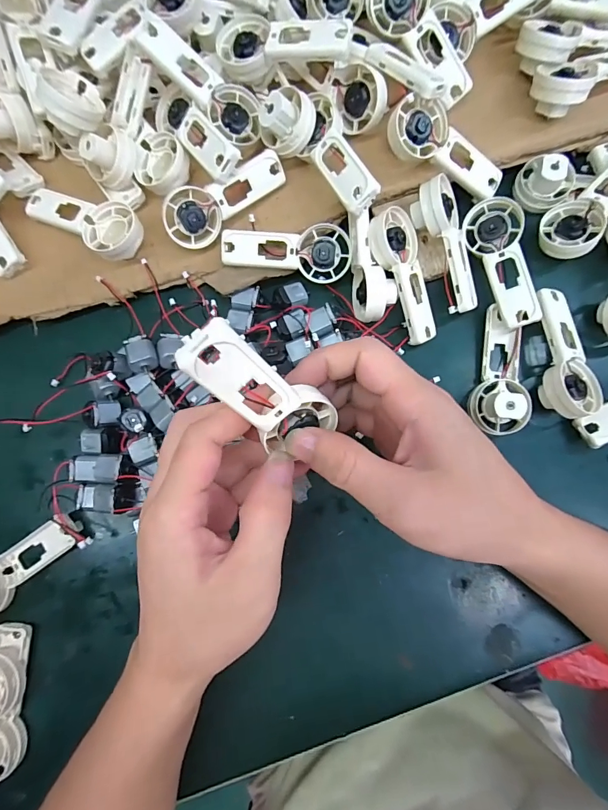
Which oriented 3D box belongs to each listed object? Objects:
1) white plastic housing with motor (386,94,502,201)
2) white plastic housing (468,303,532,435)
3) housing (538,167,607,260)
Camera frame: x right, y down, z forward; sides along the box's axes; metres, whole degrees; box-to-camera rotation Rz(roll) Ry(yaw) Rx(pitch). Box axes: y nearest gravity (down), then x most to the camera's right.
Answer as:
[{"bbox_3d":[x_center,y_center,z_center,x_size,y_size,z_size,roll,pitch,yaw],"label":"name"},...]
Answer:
[{"bbox_3d":[0.102,-0.182,0.284,0.092,0.019,0.037,24,83,-18],"label":"white plastic housing with motor"},{"bbox_3d":[0.145,-0.024,0.284,0.041,0.022,0.087,13,83,4],"label":"white plastic housing"},{"bbox_3d":[0.214,-0.144,0.285,0.098,0.015,0.045,-36,74,6],"label":"housing"}]

